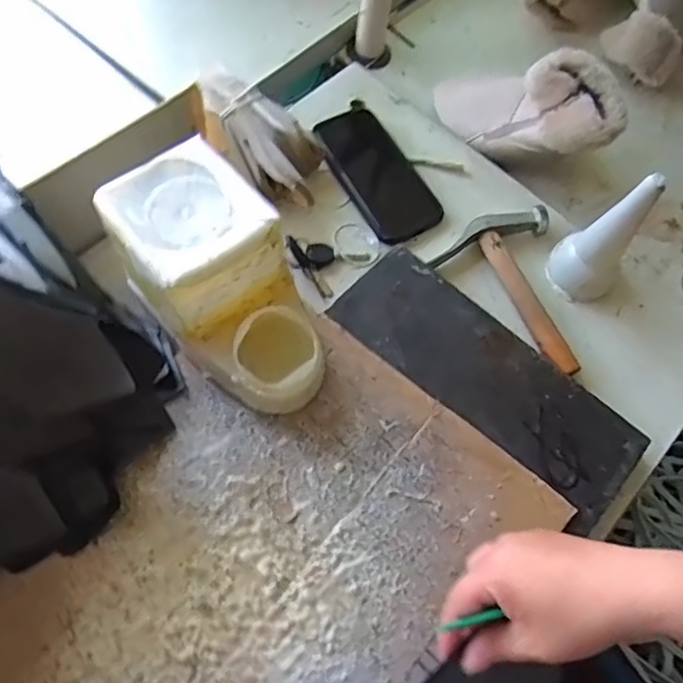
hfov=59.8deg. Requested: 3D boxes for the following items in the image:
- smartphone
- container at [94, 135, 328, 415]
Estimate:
[{"bbox_3d":[0.034,-0.194,0.663,0.082,0.015,0.186,-26,69,-16],"label":"smartphone"},{"bbox_3d":[-0.095,-0.044,0.495,0.109,0.122,0.209,-36,72,-19],"label":"container"}]

